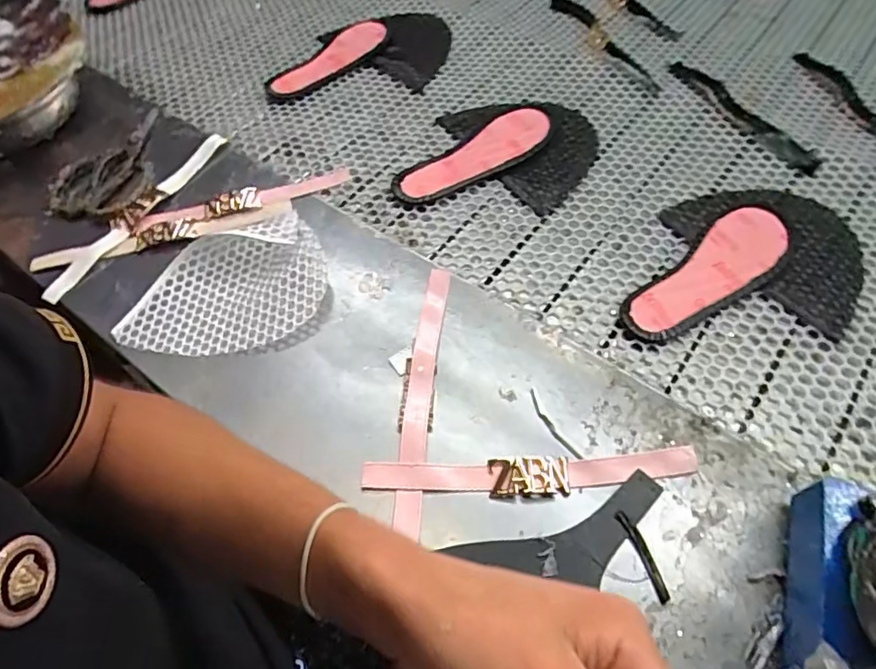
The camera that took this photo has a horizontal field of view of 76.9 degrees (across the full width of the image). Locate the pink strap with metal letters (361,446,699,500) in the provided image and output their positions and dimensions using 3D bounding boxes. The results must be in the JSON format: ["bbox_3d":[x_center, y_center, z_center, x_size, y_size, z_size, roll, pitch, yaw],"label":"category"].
[{"bbox_3d":[0.069,0.109,0.422,0.252,0.008,0.030,-3,66,1],"label":"pink strap with metal letters"}]

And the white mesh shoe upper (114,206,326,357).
[{"bbox_3d":[-0.202,-0.038,0.521,0.198,0.033,0.129,-24,60,-11],"label":"white mesh shoe upper"}]

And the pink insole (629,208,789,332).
[{"bbox_3d":[0.273,-0.060,0.544,0.205,0.014,0.064,-40,64,-19],"label":"pink insole"}]

